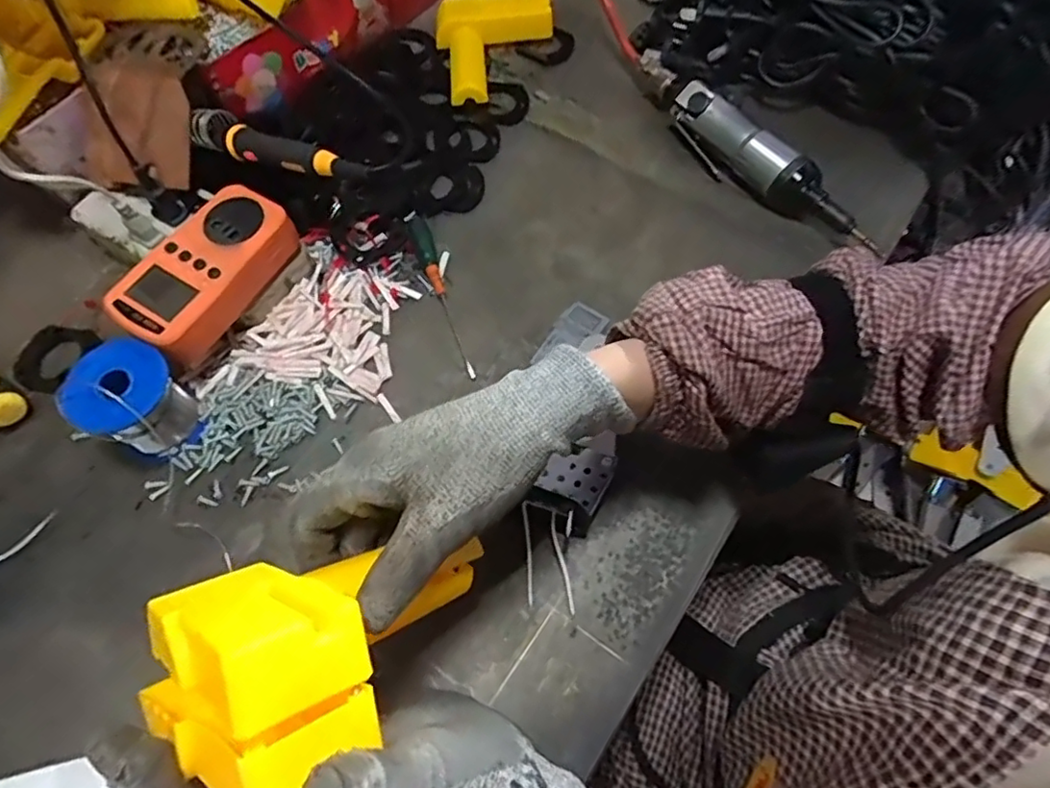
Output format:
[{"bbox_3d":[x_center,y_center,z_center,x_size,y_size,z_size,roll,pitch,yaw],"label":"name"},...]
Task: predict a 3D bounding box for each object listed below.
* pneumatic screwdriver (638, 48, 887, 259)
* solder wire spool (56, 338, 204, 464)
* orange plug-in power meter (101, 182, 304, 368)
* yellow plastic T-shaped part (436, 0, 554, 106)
[{"bbox_3d":[0.180,-0.210,0.504,0.041,0.048,0.260,-31,69,-13],"label":"pneumatic screwdriver"},{"bbox_3d":[-0.260,0.005,0.396,0.063,0.062,0.063,37,71,16],"label":"solder wire spool"},{"bbox_3d":[-0.220,-0.086,0.415,0.073,0.028,0.127,34,70,15],"label":"orange plug-in power meter"},{"bbox_3d":[-0.027,-0.326,0.553,0.109,0.032,0.137,-3,66,-1],"label":"yellow plastic T-shaped part"}]

